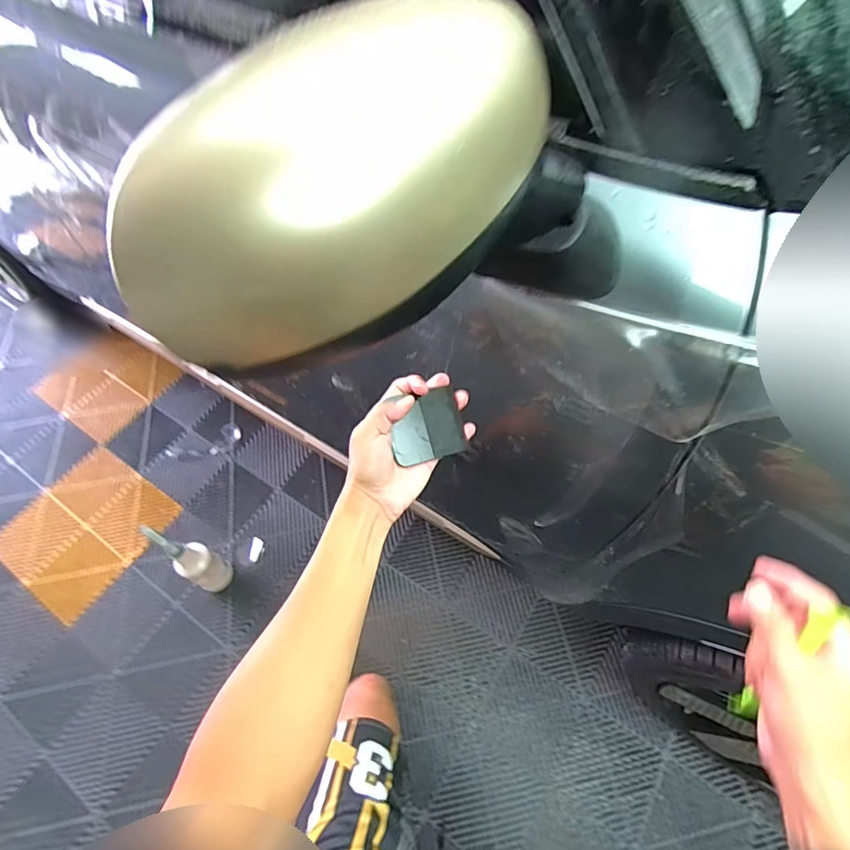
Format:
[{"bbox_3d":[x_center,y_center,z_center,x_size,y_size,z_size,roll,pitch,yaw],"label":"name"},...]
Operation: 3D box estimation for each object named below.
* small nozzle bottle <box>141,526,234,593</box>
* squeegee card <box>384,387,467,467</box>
[{"bbox_3d":[-0.599,0.354,1.220,0.103,0.345,0.084,21,61,13],"label":"small nozzle bottle"},{"bbox_3d":[0.004,0.003,0.436,0.069,0.006,0.058,-12,89,-21],"label":"squeegee card"}]

